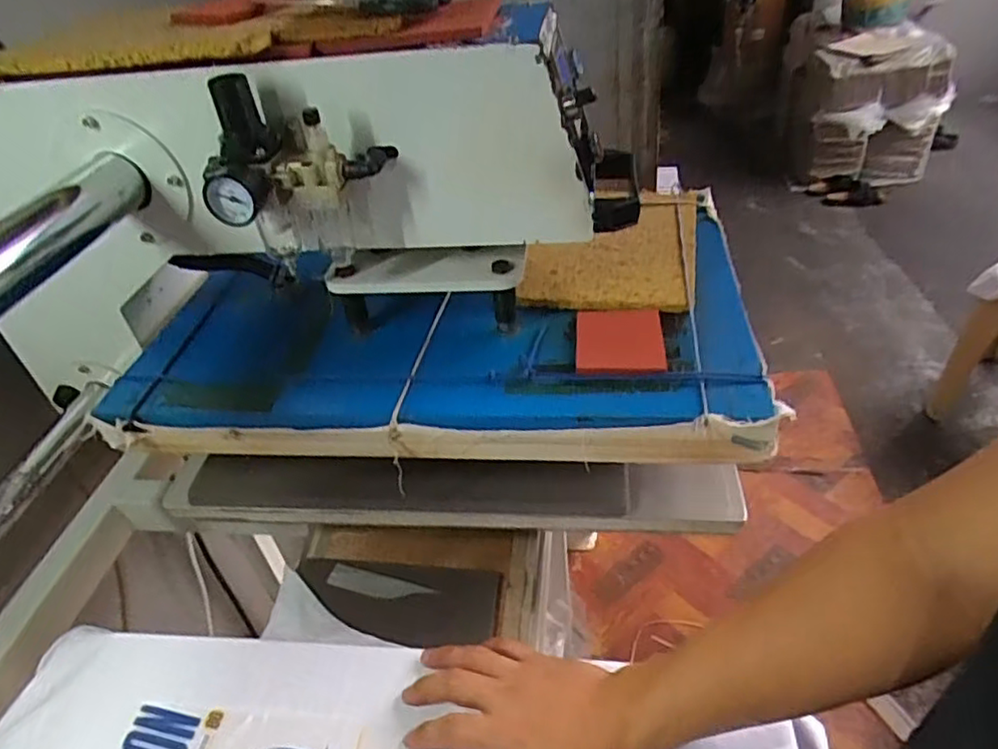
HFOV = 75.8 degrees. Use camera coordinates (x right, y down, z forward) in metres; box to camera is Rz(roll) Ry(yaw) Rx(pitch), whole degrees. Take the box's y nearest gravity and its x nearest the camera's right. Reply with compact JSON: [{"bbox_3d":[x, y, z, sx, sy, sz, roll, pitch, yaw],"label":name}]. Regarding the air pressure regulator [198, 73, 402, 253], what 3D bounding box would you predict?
[{"bbox_3d":[-0.157,-0.153,0.499,0.142,0.135,0.074,-6,38,3],"label":"air pressure regulator"}]

